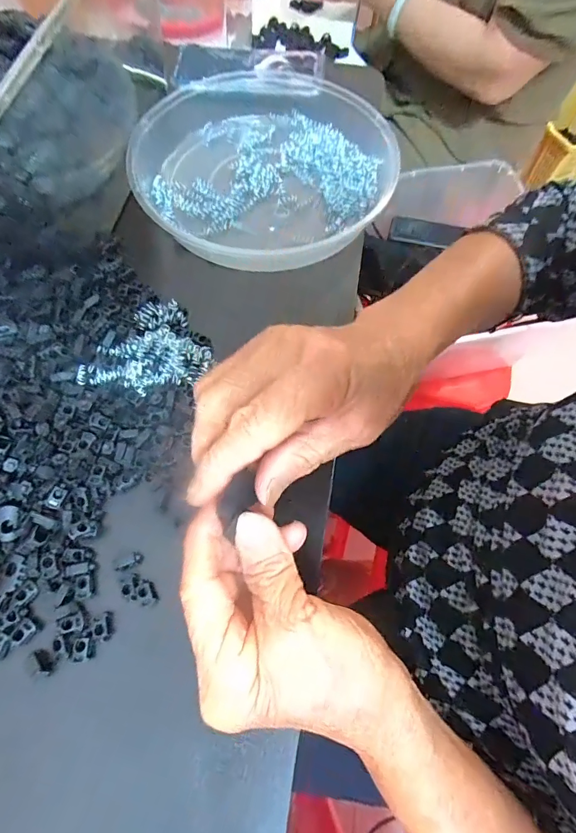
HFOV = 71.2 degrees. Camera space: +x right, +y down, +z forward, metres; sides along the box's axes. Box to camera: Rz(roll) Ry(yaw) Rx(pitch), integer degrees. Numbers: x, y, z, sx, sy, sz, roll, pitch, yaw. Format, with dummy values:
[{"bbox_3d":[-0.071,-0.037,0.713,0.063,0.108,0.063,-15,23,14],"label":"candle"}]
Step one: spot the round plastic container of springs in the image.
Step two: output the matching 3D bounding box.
[{"bbox_3d":[-0.022,-0.244,0.385,0.234,0.047,0.265,0,67,-2],"label":"round plastic container of springs"}]

